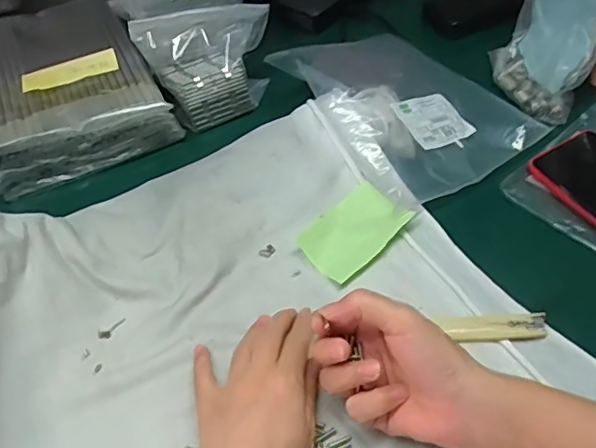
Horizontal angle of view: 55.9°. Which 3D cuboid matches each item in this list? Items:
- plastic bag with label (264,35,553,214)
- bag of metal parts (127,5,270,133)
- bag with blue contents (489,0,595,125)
[{"bbox_3d":[0.111,-0.133,0.578,0.195,0.056,0.226,-30,53,-21],"label":"plastic bag with label"},{"bbox_3d":[-0.090,-0.171,0.607,0.143,0.114,0.060,-22,51,-16],"label":"bag of metal parts"},{"bbox_3d":[0.270,-0.215,0.589,0.052,0.172,0.150,3,38,-18],"label":"bag with blue contents"}]

